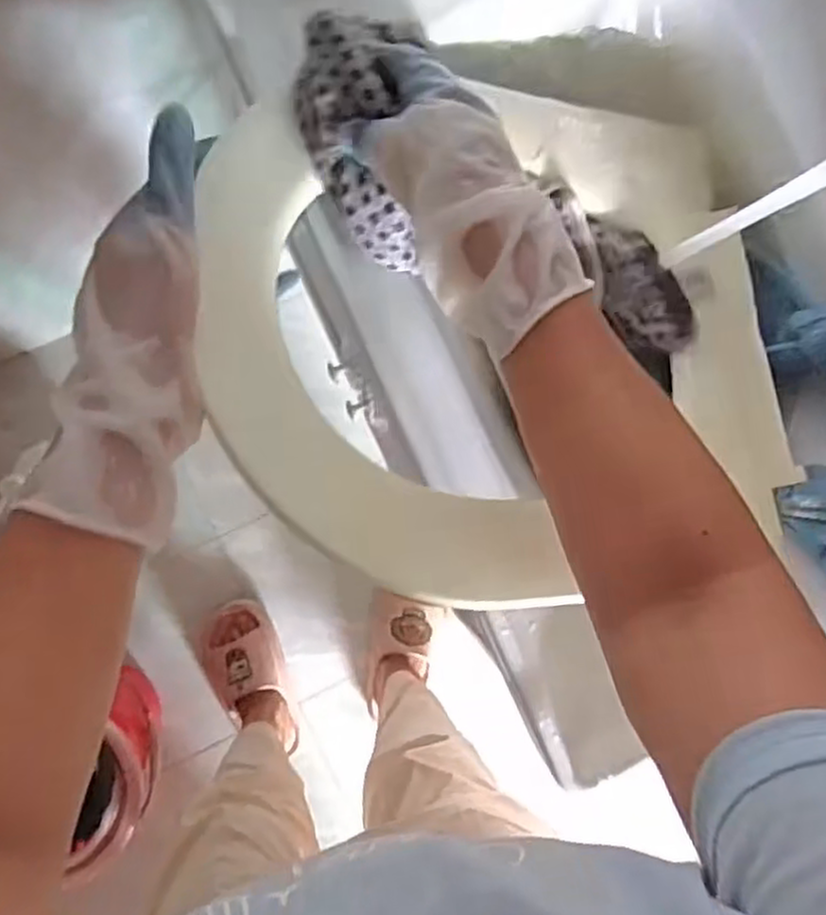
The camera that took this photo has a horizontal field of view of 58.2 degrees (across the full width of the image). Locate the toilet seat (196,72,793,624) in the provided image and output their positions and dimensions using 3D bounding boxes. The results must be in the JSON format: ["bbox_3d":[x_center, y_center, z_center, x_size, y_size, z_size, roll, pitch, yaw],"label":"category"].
[{"bbox_3d":[0.073,-0.082,0.473,0.400,0.029,0.333,-4,80,-25],"label":"toilet seat"}]

